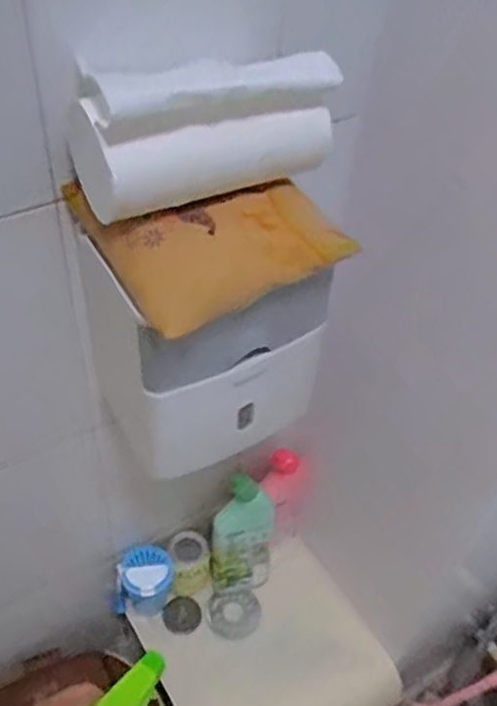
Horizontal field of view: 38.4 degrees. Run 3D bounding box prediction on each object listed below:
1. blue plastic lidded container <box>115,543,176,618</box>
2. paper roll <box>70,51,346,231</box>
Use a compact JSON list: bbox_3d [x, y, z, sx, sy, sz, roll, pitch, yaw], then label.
[{"bbox_3d":[-0.154,0.336,1.040,0.090,0.105,0.055,-12,51,-14],"label":"blue plastic lidded container"},{"bbox_3d":[-0.036,-0.178,0.533,0.193,0.101,0.088,-25,55,-23],"label":"paper roll"}]

